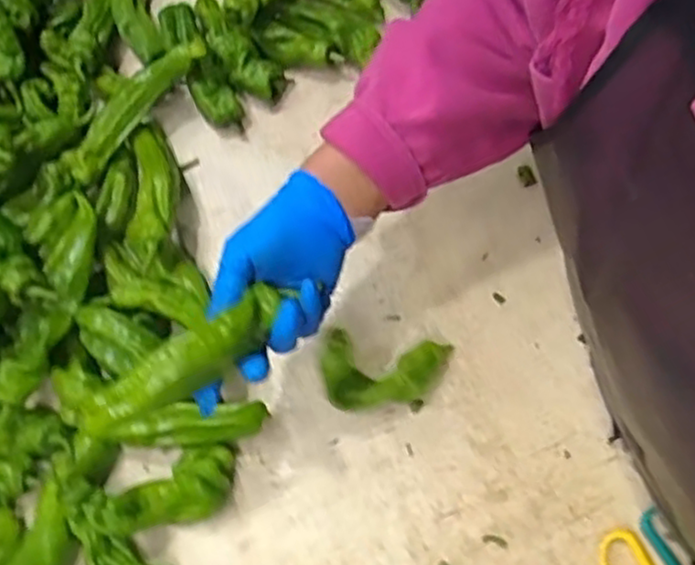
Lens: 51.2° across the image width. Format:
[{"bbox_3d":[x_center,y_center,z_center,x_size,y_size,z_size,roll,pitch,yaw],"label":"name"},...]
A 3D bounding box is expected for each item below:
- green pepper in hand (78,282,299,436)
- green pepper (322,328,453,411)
[{"bbox_3d":[-0.107,0.053,0.464,0.138,0.037,0.025,-35,73,-11],"label":"green pepper in hand"},{"bbox_3d":[0.033,0.075,0.598,0.101,0.068,0.056,-3,72,6],"label":"green pepper"}]

